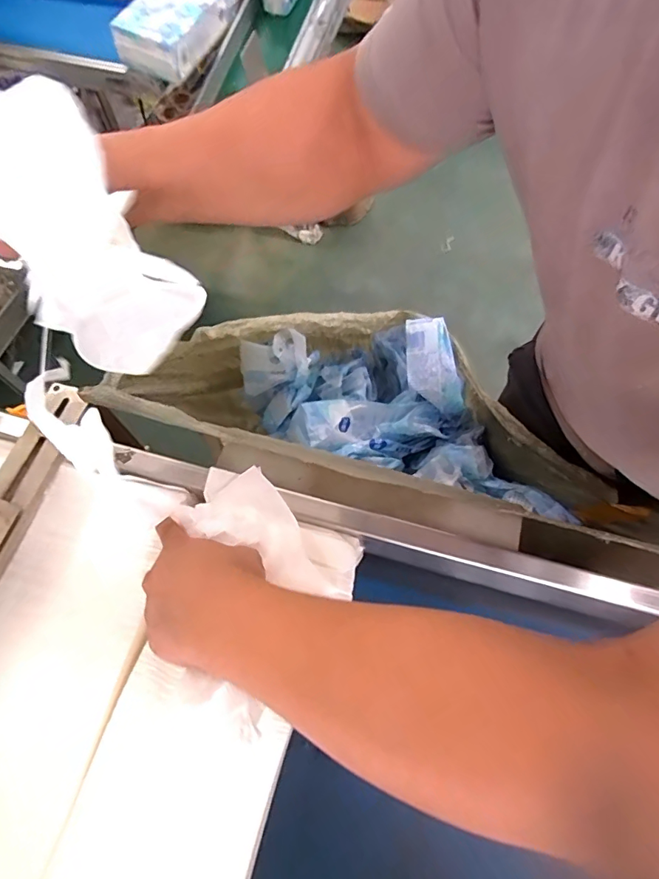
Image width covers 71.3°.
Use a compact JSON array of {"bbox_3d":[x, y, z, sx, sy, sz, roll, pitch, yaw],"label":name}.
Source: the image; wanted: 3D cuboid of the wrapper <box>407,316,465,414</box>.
[{"bbox_3d":[0.158,-0.114,0.708,0.070,0.030,0.154,-16,85,-8],"label":"wrapper"}]

